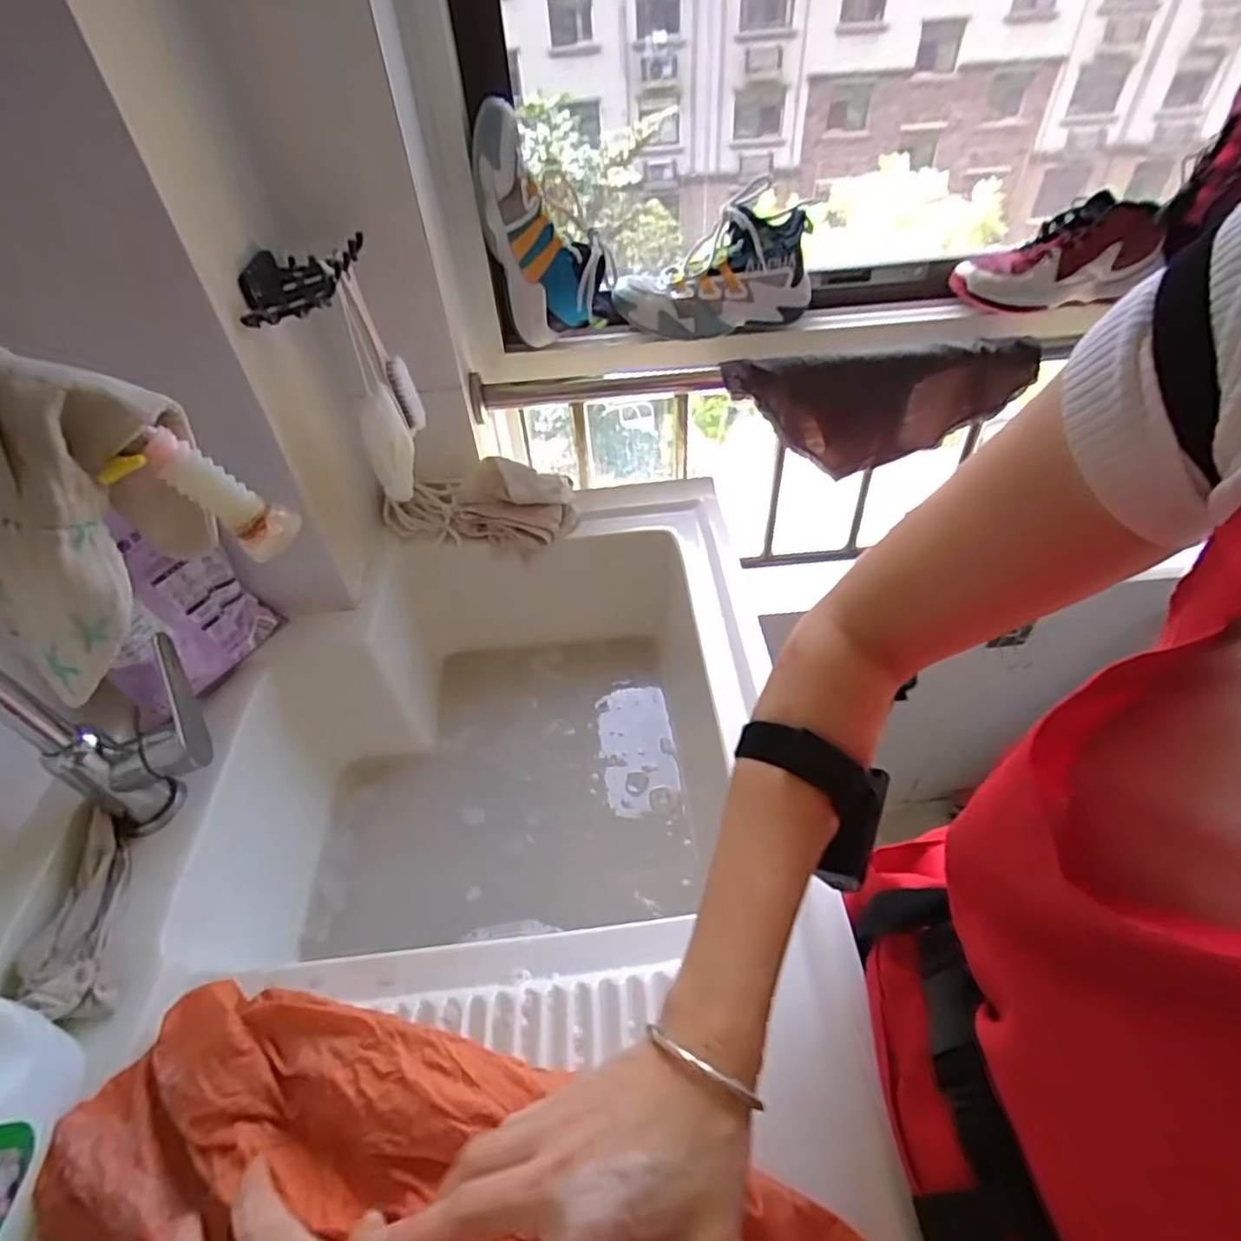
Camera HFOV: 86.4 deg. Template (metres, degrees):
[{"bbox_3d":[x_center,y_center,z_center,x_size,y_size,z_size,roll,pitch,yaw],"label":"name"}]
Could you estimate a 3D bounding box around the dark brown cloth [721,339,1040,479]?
[{"bbox_3d":[0.323,-0.272,0.851,0.372,0.140,0.040,-5,46,0],"label":"dark brown cloth"}]

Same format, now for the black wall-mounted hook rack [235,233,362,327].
[{"bbox_3d":[-0.267,-0.293,0.559,0.078,0.031,0.132,-6,46,-1],"label":"black wall-mounted hook rack"}]

